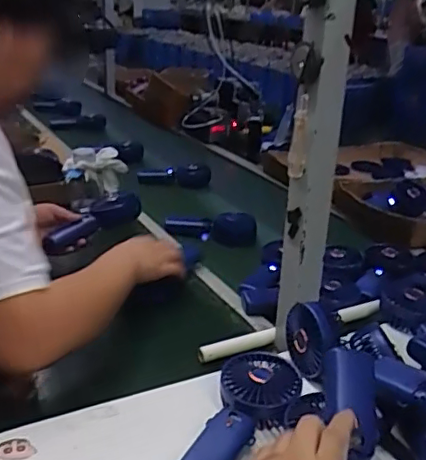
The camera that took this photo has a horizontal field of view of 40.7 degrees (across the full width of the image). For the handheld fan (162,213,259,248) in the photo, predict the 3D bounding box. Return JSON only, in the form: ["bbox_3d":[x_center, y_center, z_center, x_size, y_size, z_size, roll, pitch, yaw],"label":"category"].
[{"bbox_3d":[-0.004,0.000,1.168,0.179,0.068,0.049,2,22,-2],"label":"handheld fan"}]

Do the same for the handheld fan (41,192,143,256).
[{"bbox_3d":[-0.204,-0.009,0.982,0.177,0.052,0.040,-30,37,-29],"label":"handheld fan"}]

